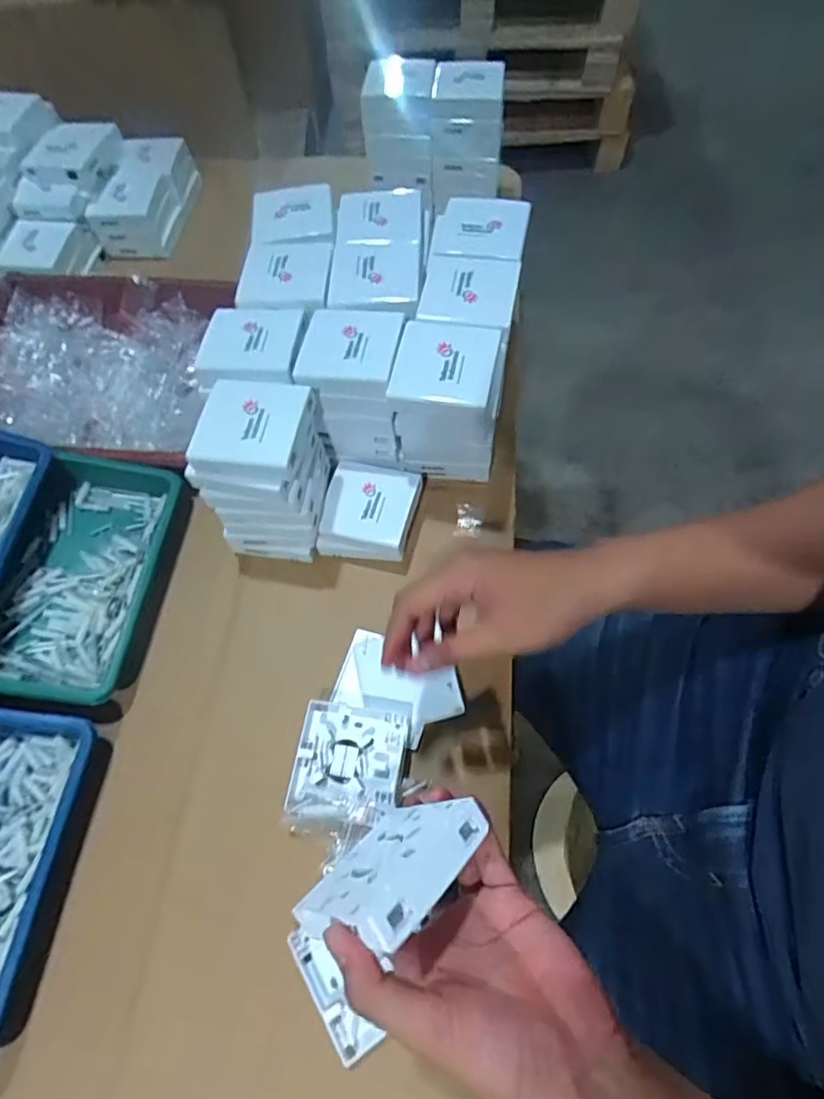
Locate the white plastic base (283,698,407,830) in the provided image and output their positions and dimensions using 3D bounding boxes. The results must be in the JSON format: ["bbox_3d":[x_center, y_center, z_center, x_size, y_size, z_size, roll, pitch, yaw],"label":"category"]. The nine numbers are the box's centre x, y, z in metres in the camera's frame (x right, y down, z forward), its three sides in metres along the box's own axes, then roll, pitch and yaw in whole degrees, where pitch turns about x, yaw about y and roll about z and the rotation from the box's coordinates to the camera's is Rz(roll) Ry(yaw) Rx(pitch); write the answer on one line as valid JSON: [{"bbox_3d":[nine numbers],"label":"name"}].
[{"bbox_3d":[-0.052,0.173,0.455,0.087,0.029,0.085,8,63,6],"label":"white plastic base"}]

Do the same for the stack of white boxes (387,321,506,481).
[{"bbox_3d":[0.035,-0.133,0.528,0.091,0.132,0.082,10,64,8],"label":"stack of white boxes"}]

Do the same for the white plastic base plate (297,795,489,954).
[{"bbox_3d":[-0.013,0.171,0.303,0.090,0.087,0.014,-30,95,-46],"label":"white plastic base plate"}]

